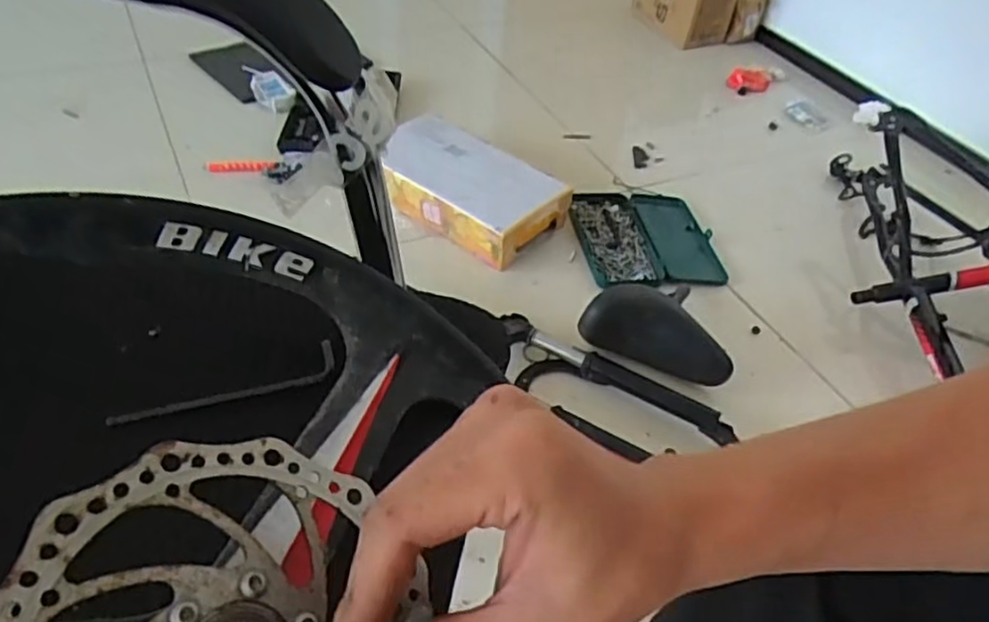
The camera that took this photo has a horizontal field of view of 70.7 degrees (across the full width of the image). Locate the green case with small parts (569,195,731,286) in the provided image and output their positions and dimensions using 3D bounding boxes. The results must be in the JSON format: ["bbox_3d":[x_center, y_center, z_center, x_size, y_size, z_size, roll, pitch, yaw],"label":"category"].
[{"bbox_3d":[0.275,-0.134,1.264,0.249,0.028,0.255,-6,45,-14],"label":"green case with small parts"}]

